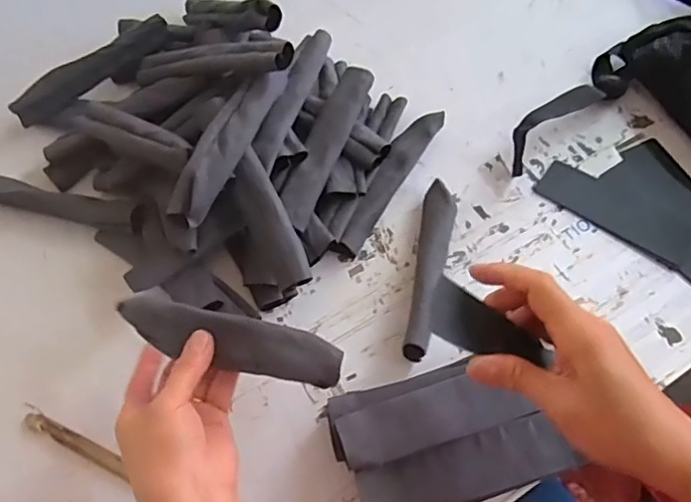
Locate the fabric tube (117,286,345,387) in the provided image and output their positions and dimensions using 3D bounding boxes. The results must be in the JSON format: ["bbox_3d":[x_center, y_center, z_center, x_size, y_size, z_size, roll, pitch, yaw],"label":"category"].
[{"bbox_3d":[-0.086,0.061,0.411,0.171,0.019,0.037,13,65,15],"label":"fabric tube"}]

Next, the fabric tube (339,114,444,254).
[{"bbox_3d":[0.045,-0.075,0.588,0.031,0.026,0.179,29,68,15],"label":"fabric tube"}]

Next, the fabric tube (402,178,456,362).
[{"bbox_3d":[0.075,0.013,0.533,0.031,0.033,0.167,12,65,8],"label":"fabric tube"}]

